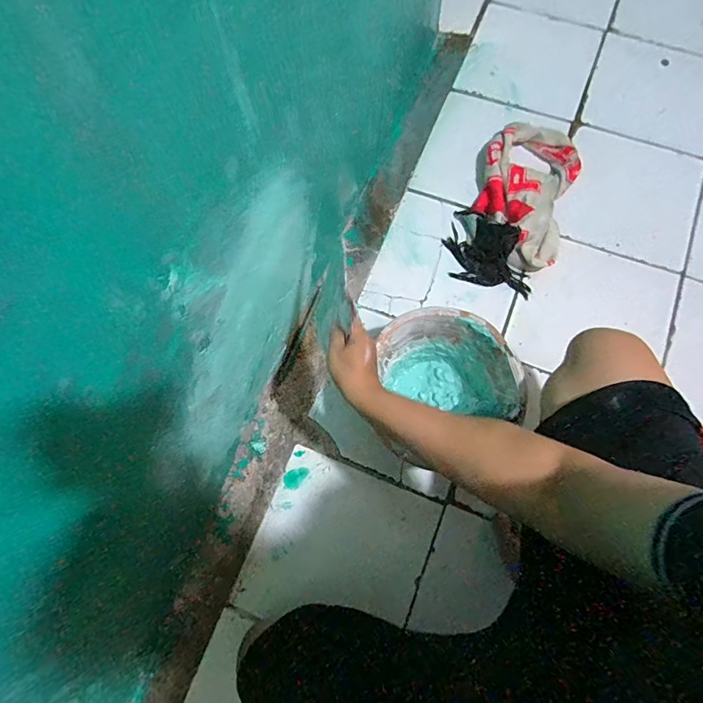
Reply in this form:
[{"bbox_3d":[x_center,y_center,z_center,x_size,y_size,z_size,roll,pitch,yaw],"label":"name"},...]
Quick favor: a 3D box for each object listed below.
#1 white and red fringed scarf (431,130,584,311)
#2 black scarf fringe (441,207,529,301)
[{"bbox_3d":[0.357,-0.346,0.871,0.204,0.054,0.362,19,75,7],"label":"white and red fringed scarf"},{"bbox_3d":[0.285,-0.207,0.845,0.178,0.049,0.146,16,75,6],"label":"black scarf fringe"}]

